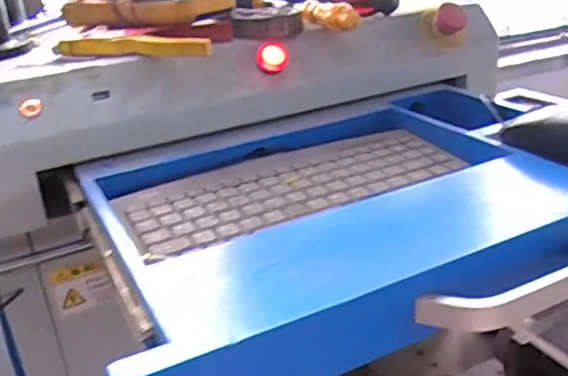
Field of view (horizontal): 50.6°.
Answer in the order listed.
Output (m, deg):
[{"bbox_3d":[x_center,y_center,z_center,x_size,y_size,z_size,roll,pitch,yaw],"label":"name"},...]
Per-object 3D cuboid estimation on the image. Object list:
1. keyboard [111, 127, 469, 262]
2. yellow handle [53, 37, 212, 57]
[{"bbox_3d":[0.012,-0.006,0.511,0.290,0.013,0.108,-16,26,-23],"label":"keyboard"},{"bbox_3d":[-0.142,-0.133,0.570,0.156,0.017,0.016,1,25,14],"label":"yellow handle"}]

